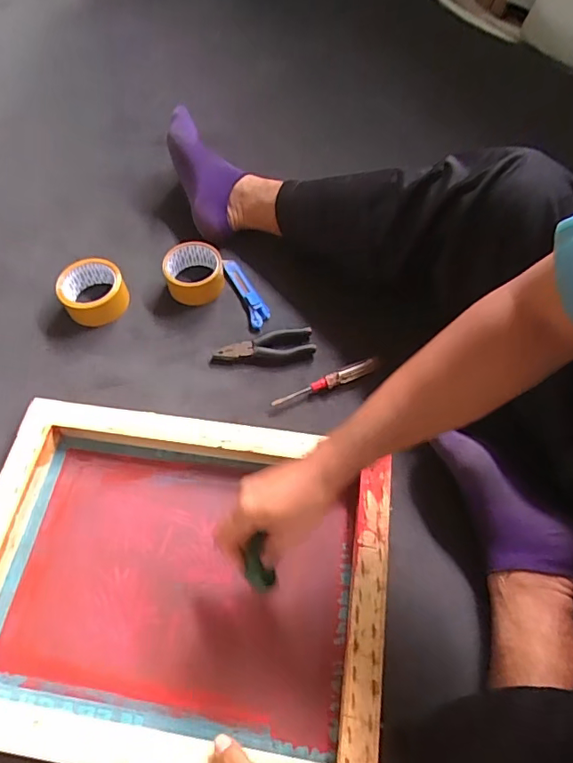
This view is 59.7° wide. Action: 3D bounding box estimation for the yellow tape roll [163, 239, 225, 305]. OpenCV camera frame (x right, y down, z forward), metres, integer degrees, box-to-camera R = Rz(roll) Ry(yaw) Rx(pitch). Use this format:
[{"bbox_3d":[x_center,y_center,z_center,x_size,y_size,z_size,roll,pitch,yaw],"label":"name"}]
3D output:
[{"bbox_3d":[-0.141,-0.161,0.775,0.090,0.057,0.099,0,61,-1],"label":"yellow tape roll"}]

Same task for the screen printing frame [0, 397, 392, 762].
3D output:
[{"bbox_3d":[-0.123,0.216,0.561,0.462,0.057,0.360,8,64,2],"label":"screen printing frame"}]

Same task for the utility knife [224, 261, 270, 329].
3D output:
[{"bbox_3d":[-0.063,-0.146,0.798,0.029,0.024,0.134,-23,63,-13],"label":"utility knife"}]

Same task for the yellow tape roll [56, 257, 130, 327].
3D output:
[{"bbox_3d":[-0.295,-0.139,0.762,0.094,0.047,0.092,0,61,-1],"label":"yellow tape roll"}]

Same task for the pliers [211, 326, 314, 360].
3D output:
[{"bbox_3d":[-0.034,-0.054,0.727,0.147,0.016,0.037,-5,61,-4],"label":"pliers"}]

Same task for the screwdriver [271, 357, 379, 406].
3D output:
[{"bbox_3d":[0.055,0.001,0.697,0.156,0.021,0.021,-18,62,-11],"label":"screwdriver"}]

